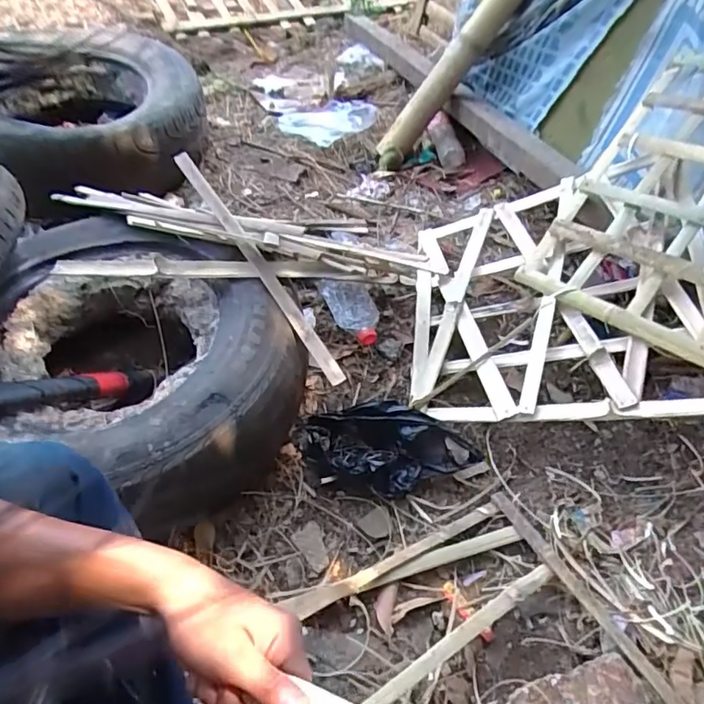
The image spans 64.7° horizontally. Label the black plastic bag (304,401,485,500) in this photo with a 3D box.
[{"bbox_3d":[0.059,0.153,0.864,0.258,0.069,0.138,-5,48,-7],"label":"black plastic bag"}]

